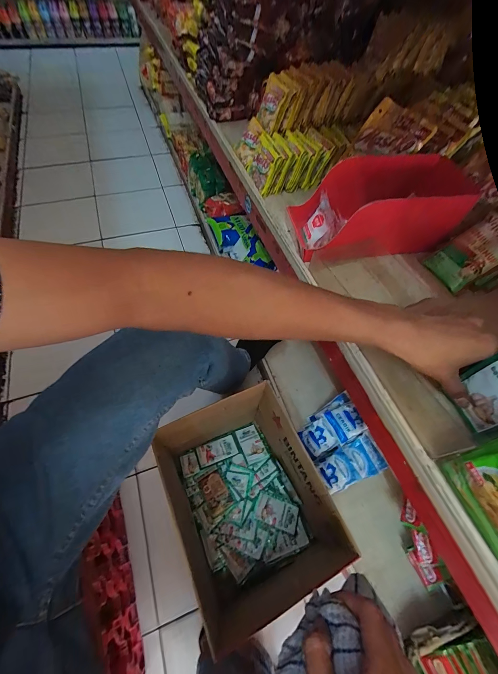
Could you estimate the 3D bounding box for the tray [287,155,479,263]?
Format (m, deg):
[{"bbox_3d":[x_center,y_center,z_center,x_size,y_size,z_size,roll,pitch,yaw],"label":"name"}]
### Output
[{"bbox_3d":[0.225,-0.209,0.470,0.285,0.106,0.111,-9,60,-10],"label":"tray"}]

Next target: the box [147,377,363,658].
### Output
[{"bbox_3d":[-0.018,0.327,0.589,0.264,0.259,0.320,-19,62,-15],"label":"box"}]

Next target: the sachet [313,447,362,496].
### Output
[{"bbox_3d":[0.197,0.301,0.647,0.077,0.030,0.076,-36,53,9],"label":"sachet"}]

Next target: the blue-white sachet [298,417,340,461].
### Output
[{"bbox_3d":[0.167,0.243,0.689,0.083,0.015,0.071,-40,66,20],"label":"blue-white sachet"}]

